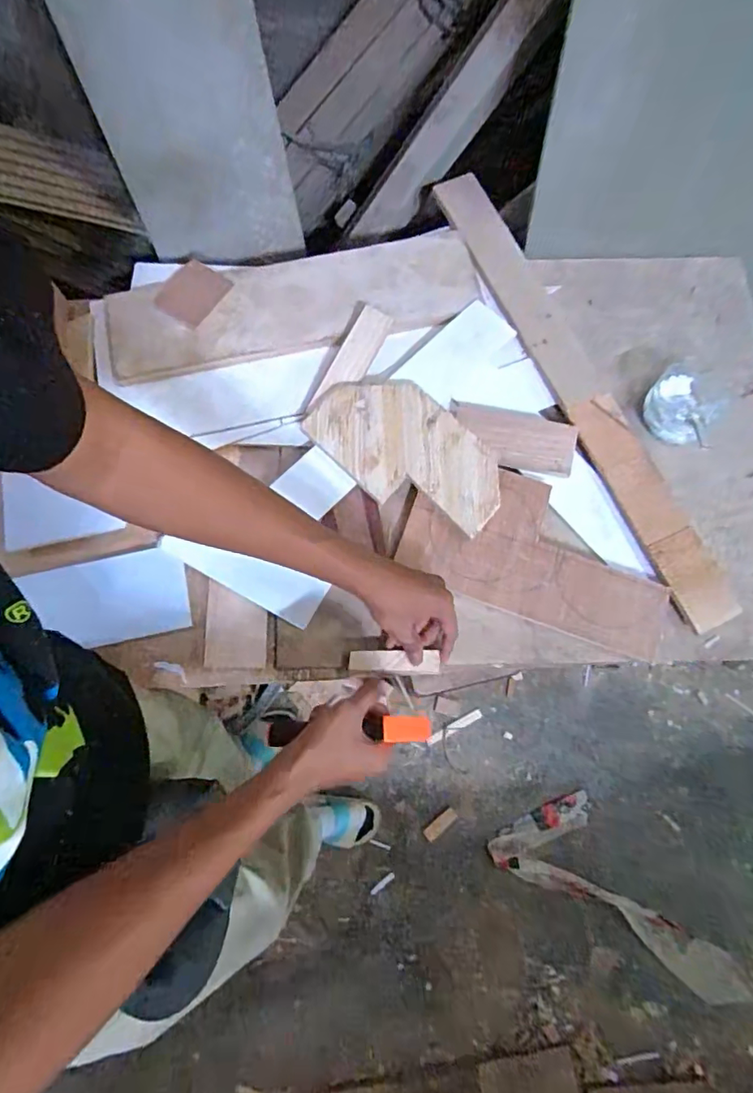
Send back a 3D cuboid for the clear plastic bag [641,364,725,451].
[{"bbox_3d":[0.380,-0.177,0.635,0.091,0.046,0.096,38,78,10],"label":"clear plastic bag"}]

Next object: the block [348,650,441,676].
[{"bbox_3d":[0.020,0.129,0.576,0.100,0.011,0.024,5,74,-2],"label":"block"}]

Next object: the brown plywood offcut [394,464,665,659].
[{"bbox_3d":[0.186,0.005,0.606,0.301,0.010,0.155,21,75,6],"label":"brown plywood offcut"}]

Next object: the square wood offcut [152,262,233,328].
[{"bbox_3d":[-0.244,-0.336,0.694,0.086,0.007,0.088,31,80,15],"label":"square wood offcut"}]

